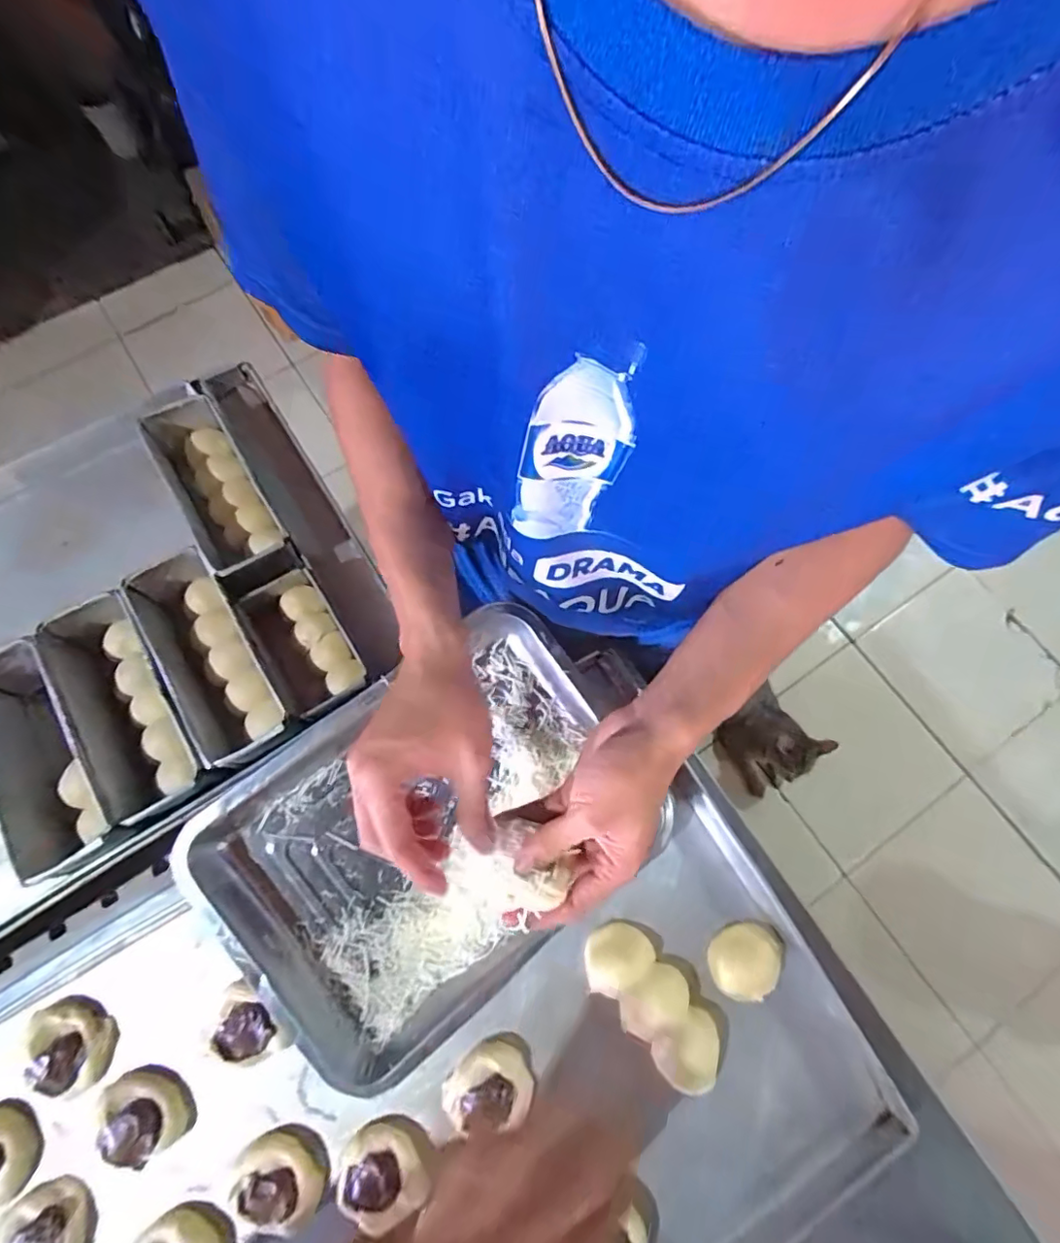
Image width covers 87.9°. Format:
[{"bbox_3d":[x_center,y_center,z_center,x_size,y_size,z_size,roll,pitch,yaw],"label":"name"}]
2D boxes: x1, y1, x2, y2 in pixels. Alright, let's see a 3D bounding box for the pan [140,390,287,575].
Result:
[{"bbox_3d":[-0.332,-0.140,0.588,0.078,0.065,0.229,-32,74,-8],"label":"pan"}]

